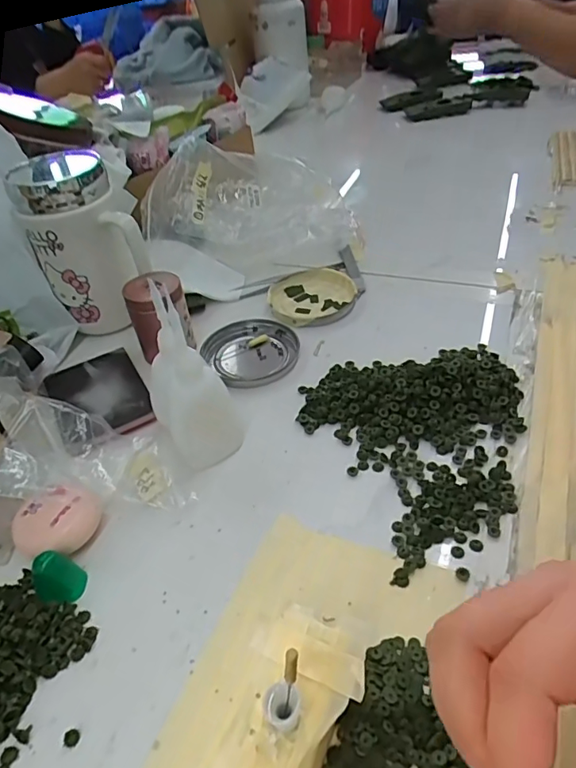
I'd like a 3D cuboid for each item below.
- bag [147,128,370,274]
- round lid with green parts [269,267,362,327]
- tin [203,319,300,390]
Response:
[{"bbox_3d":[-0.035,-0.183,0.542,0.217,0.093,0.112,-5,41,2],"label":"bag"},{"bbox_3d":[0.022,-0.081,0.483,0.079,0.009,0.076,-4,41,3],"label":"round lid with green parts"},{"bbox_3d":[-0.028,-0.028,0.435,0.076,0.011,0.081,-4,41,3],"label":"tin"}]

